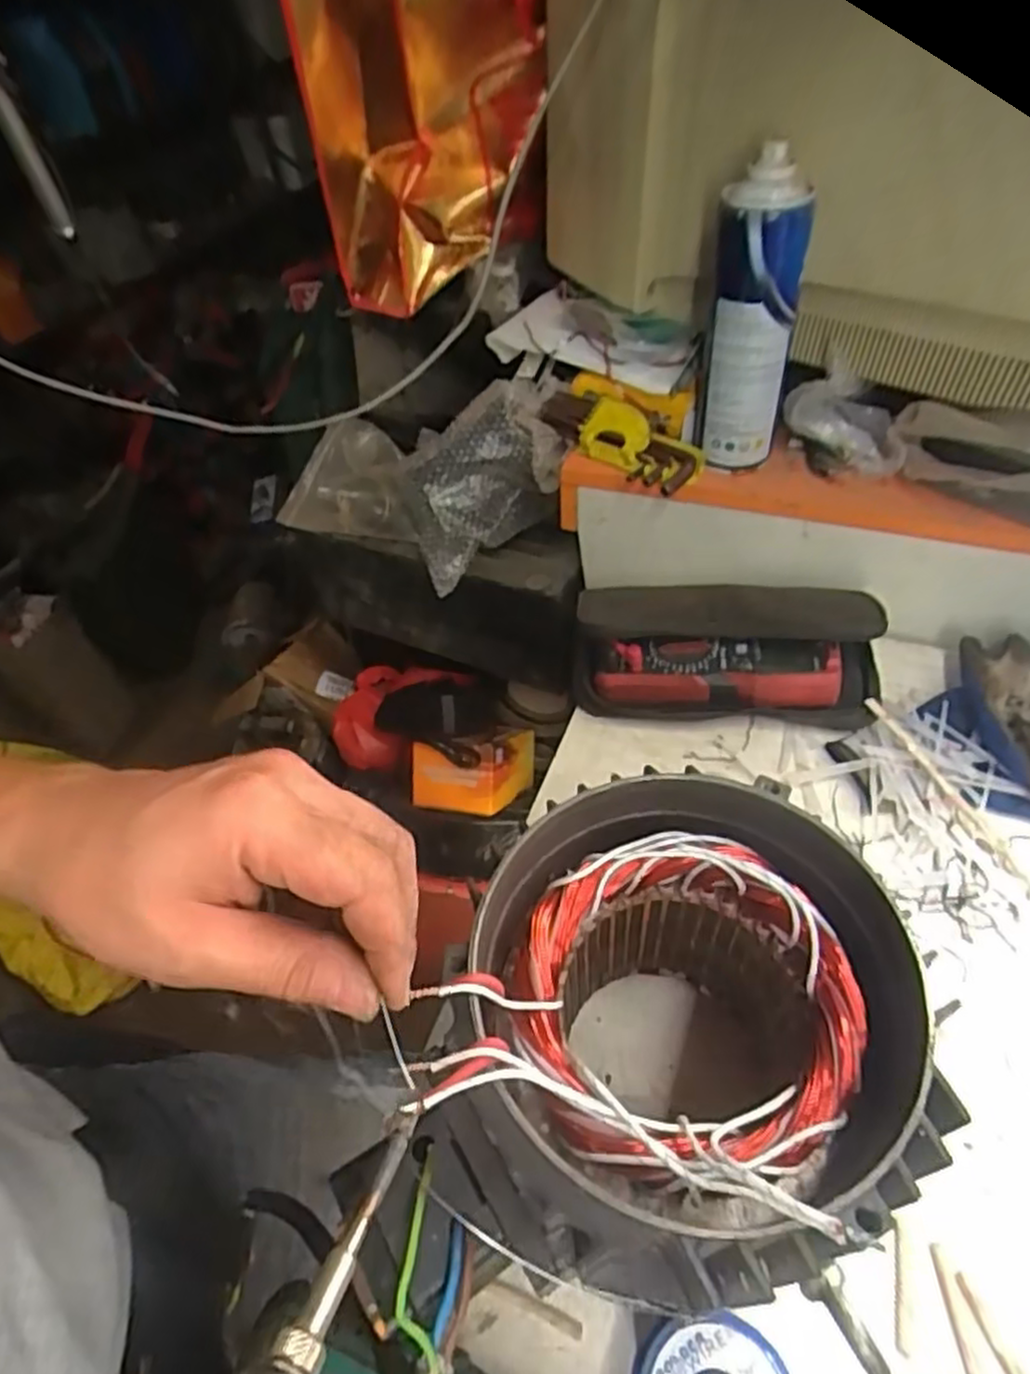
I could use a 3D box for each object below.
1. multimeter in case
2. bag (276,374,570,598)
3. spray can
[{"bbox_3d":[0.166,-0.043,0.594,0.229,0.068,0.133,3,49,10],"label":"multimeter in case"},{"bbox_3d":[-0.096,-0.206,0.774,0.338,0.141,0.149,4,47,34],"label":"bag"},{"bbox_3d":[0.174,-0.265,0.548,0.061,0.205,0.054,8,50,14],"label":"spray can"}]

